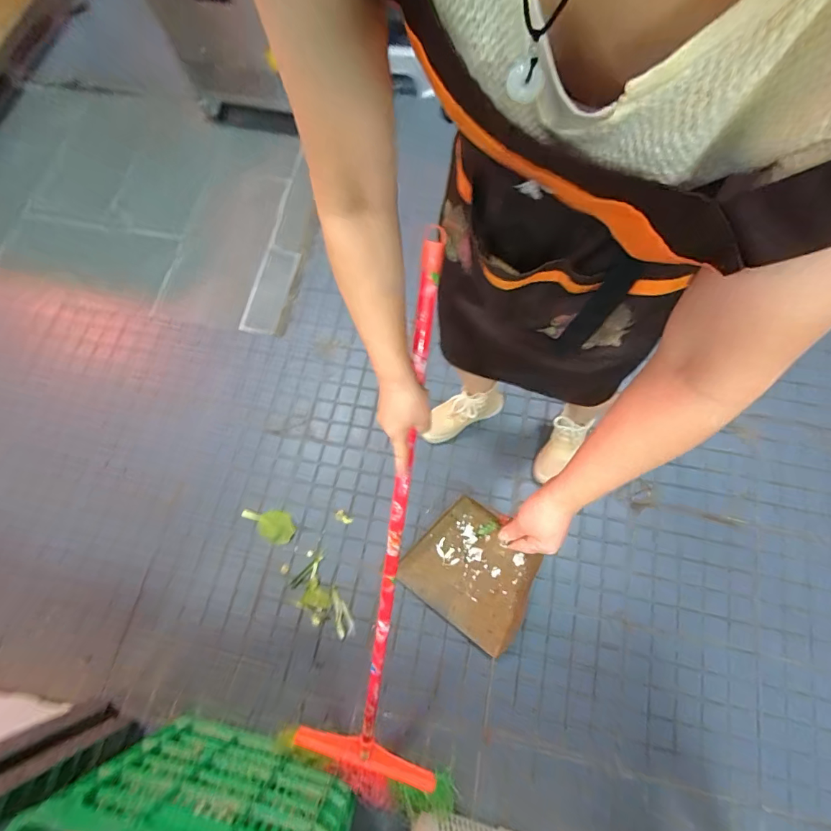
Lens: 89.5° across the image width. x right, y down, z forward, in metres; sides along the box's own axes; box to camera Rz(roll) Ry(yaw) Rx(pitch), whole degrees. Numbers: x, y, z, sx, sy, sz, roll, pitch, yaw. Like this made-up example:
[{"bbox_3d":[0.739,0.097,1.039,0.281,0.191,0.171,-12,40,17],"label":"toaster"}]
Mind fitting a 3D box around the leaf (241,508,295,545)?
[{"bbox_3d":[-0.407,0.299,1.154,0.155,0.013,0.085,14,70,7],"label":"leaf"}]

